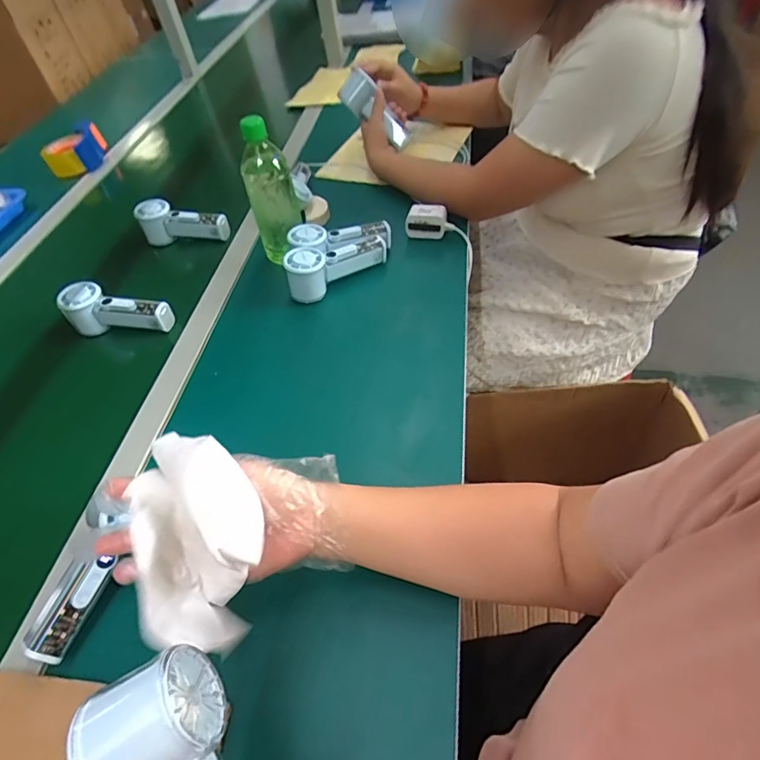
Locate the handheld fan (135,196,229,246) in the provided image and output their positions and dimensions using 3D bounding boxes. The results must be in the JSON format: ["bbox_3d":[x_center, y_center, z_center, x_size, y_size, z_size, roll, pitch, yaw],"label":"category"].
[{"bbox_3d":[-0.336,-0.266,0.822,0.151,0.062,0.047,8,52,15],"label":"handheld fan"}]

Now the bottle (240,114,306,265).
[{"bbox_3d":[-0.157,-0.275,0.697,0.070,0.190,0.070,-16,49,-4],"label":"bottle"}]

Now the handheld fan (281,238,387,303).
[{"bbox_3d":[-0.066,-0.175,0.697,0.158,0.062,0.057,-37,54,-21],"label":"handheld fan"}]

